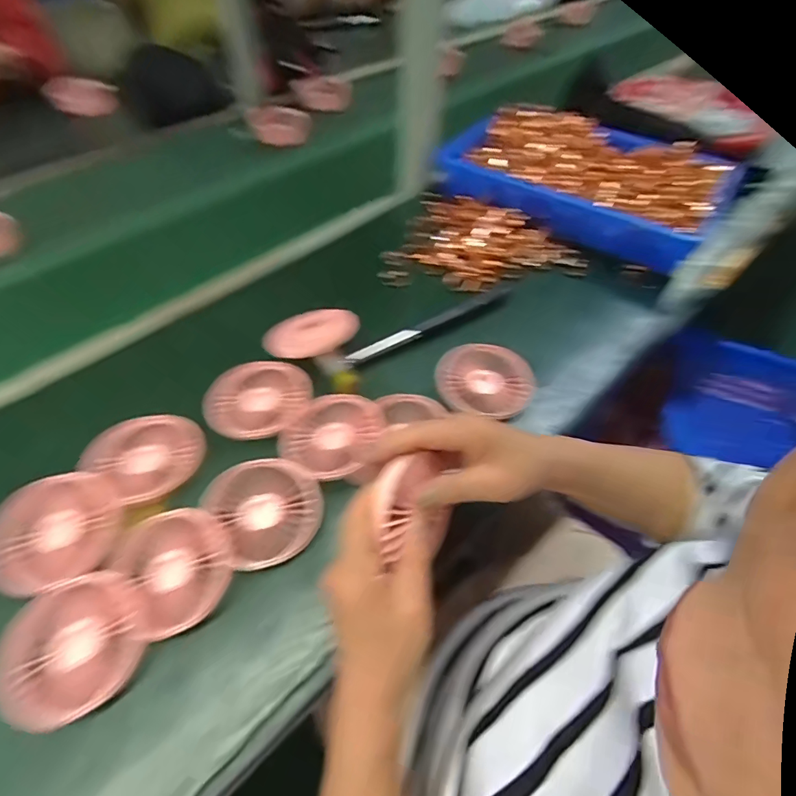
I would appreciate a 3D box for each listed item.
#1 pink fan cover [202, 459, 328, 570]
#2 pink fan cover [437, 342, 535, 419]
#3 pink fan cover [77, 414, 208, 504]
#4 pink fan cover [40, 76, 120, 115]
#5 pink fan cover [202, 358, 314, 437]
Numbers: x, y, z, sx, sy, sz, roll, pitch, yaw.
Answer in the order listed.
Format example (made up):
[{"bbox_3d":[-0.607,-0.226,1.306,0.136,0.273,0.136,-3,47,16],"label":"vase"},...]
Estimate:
[{"bbox_3d":[-0.109,0.091,0.380,0.085,0.015,0.088,-28,58,-21],"label":"pink fan cover"},{"bbox_3d":[0.090,-0.020,0.472,0.099,0.017,0.083,7,53,4],"label":"pink fan cover"},{"bbox_3d":[-0.223,0.048,0.408,0.087,0.015,0.085,28,57,18],"label":"pink fan cover"},{"bbox_3d":[-0.600,-0.575,0.860,0.120,0.059,0.023,-20,56,-16],"label":"pink fan cover"},{"bbox_3d":[-0.142,-0.003,0.446,0.091,0.014,0.094,29,57,19],"label":"pink fan cover"}]

